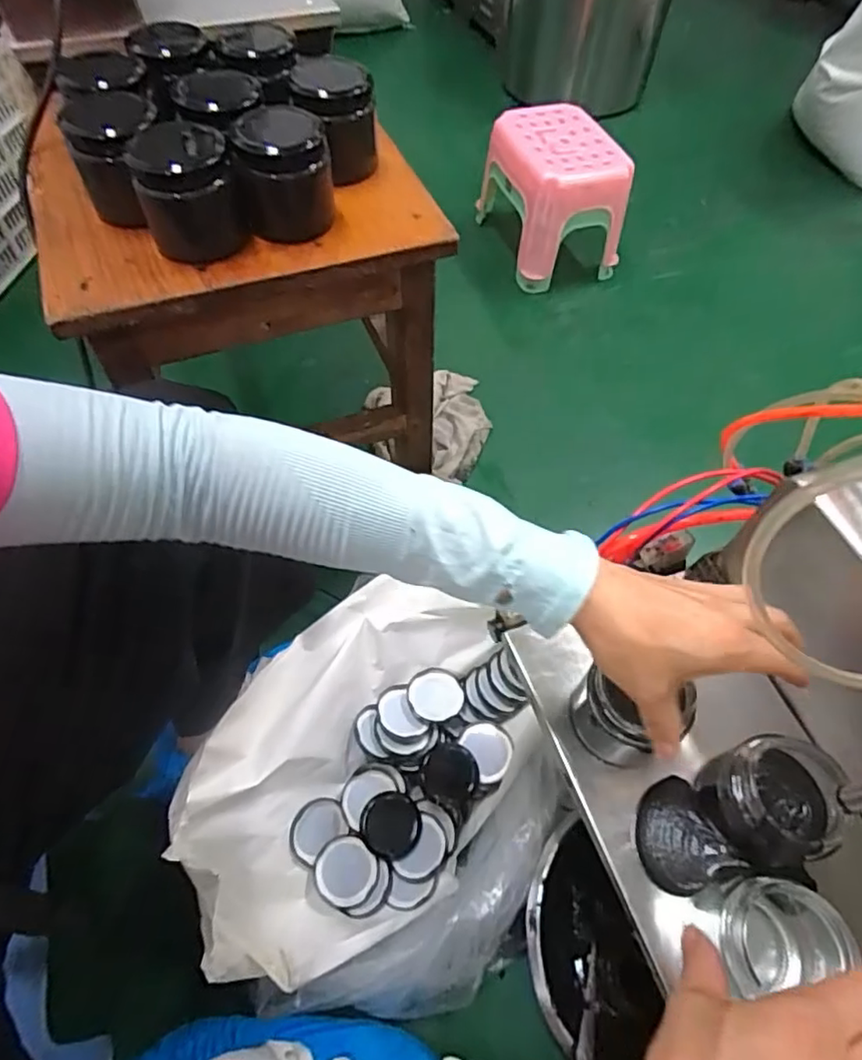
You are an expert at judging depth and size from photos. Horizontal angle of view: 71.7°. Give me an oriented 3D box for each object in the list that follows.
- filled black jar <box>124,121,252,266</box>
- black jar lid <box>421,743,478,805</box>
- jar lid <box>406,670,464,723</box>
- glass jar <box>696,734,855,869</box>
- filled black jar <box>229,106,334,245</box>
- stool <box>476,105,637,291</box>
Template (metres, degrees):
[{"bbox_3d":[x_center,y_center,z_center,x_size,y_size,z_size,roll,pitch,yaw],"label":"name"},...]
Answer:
[{"bbox_3d":[-0.170,-0.233,0.426,0.066,0.073,0.064,0,59,-1],"label":"filled black jar"},{"bbox_3d":[0.021,0.267,0.654,0.059,0.013,0.058,0,59,-1],"label":"black jar lid"},{"bbox_3d":[0.006,0.192,0.694,0.063,0.020,0.062,0,59,-1],"label":"jar lid"},{"bbox_3d":[0.210,0.162,0.363,0.067,0.061,0.064,0,59,-1],"label":"glass jar"},{"bbox_3d":[-0.106,-0.259,0.440,0.068,0.064,0.061,-8,60,-6],"label":"filled black jar"},{"bbox_3d":[0.234,-0.637,1.146,0.203,0.212,0.259,-13,60,-9],"label":"stool"}]

